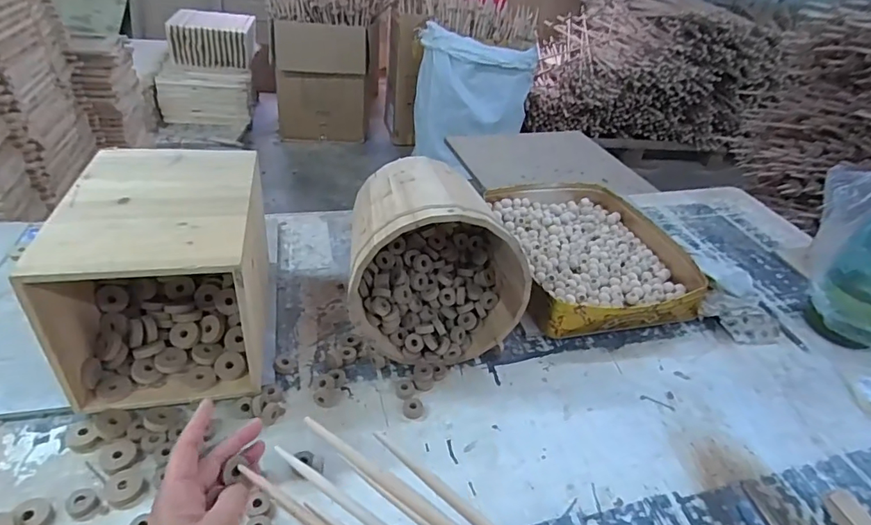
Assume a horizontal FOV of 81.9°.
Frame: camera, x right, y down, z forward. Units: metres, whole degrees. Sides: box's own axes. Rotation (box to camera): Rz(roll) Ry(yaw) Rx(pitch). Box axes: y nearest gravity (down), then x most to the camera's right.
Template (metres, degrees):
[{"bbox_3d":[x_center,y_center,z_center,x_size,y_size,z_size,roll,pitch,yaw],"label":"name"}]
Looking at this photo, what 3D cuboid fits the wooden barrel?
[{"bbox_3d":[-0.009,-0.022,0.711,0.223,0.210,0.236,-3,38,-10],"label":"wooden barrel"}]

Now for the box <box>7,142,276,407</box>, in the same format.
[{"bbox_3d":[-0.328,0.007,0.636,0.202,0.205,0.266,-6,38,-13],"label":"box"}]

